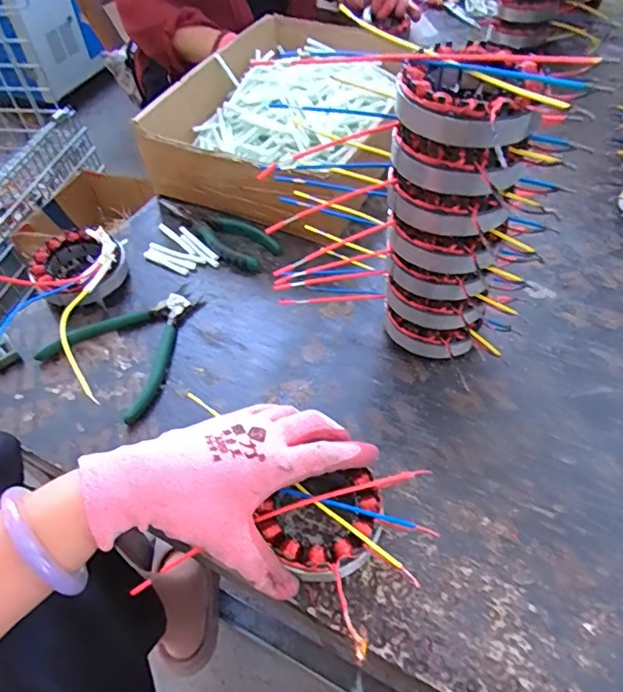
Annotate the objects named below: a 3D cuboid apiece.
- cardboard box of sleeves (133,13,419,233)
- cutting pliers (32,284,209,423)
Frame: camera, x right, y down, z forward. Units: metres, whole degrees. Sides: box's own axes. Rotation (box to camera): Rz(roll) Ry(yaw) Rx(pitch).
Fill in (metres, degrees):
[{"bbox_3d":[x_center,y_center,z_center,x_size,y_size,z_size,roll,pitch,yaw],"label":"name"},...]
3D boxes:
[{"bbox_3d":[-0.039,-0.289,0.641,0.205,0.092,0.324,15,54,14],"label":"cardboard box of sleeves"},{"bbox_3d":[-0.158,-0.010,0.476,0.116,0.012,0.136,26,58,21],"label":"cutting pliers"}]

